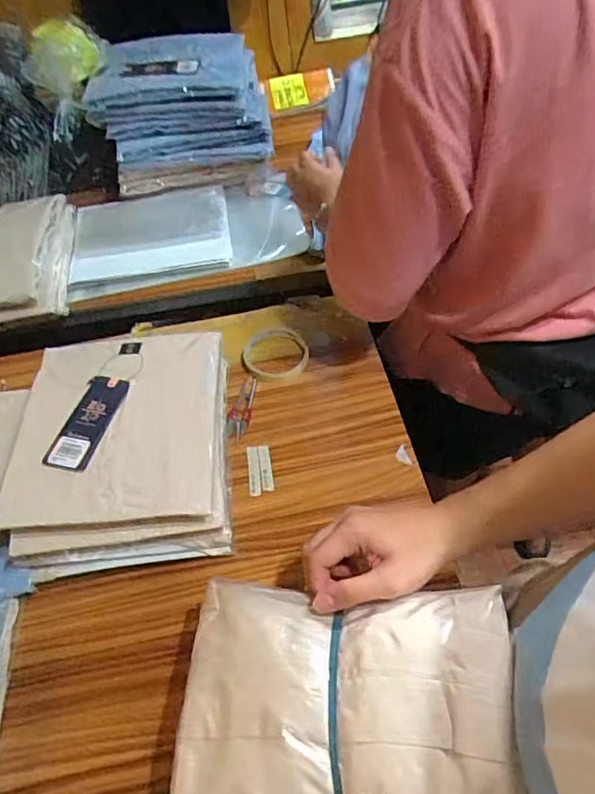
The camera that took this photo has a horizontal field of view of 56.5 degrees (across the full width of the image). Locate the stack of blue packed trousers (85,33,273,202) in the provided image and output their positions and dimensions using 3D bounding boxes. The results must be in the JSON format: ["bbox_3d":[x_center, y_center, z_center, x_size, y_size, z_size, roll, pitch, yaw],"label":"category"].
[{"bbox_3d":[-0.193,-0.474,0.950,0.281,0.189,0.186,-12,53,-3],"label":"stack of blue packed trousers"}]

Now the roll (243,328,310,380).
[{"bbox_3d":[-0.027,-0.058,0.736,0.087,0.018,0.081,-3,52,3],"label":"roll"}]

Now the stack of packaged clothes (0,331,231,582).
[{"bbox_3d":[-0.185,0.047,0.623,0.214,0.095,0.264,-7,52,0],"label":"stack of packaged clothes"}]

